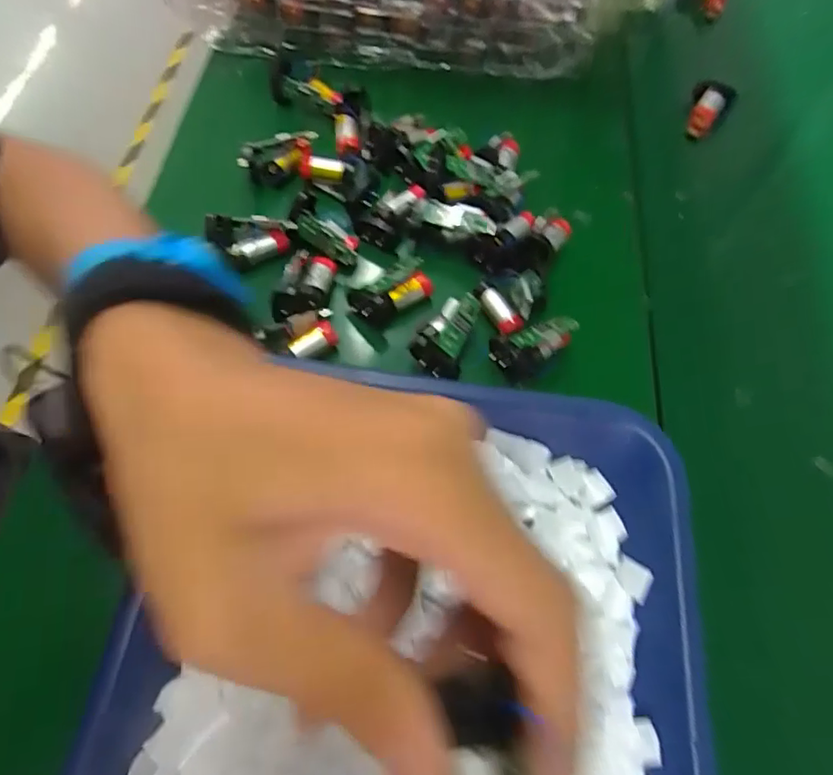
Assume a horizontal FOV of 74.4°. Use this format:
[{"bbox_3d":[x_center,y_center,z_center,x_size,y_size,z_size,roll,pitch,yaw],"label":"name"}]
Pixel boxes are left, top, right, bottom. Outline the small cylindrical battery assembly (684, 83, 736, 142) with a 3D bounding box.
[{"bbox_3d":[0.237,-0.226,0.445,0.031,0.019,0.055,27,67,10],"label":"small cylindrical battery assembly"}]

